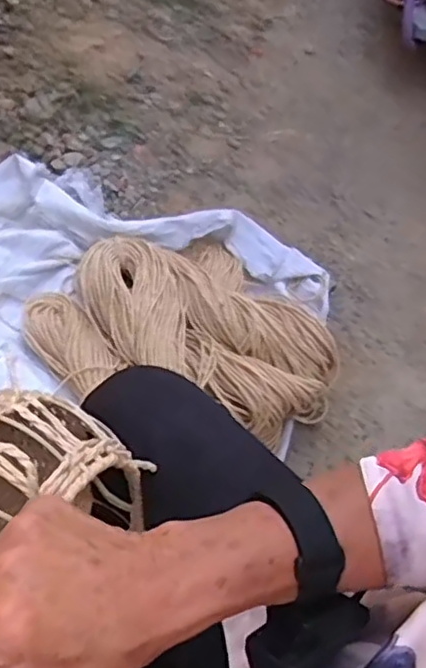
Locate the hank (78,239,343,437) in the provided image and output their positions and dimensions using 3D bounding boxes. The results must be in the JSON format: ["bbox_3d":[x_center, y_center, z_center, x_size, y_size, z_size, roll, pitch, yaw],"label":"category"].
[{"bbox_3d":[-0.031,-0.006,1.073,0.462,0.095,0.235,26,49,17],"label":"hank"}]

